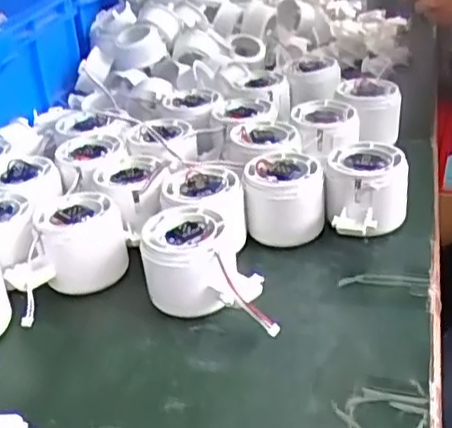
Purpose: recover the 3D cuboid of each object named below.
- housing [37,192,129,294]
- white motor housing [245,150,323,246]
[{"bbox_3d":[-0.098,0.018,0.470,0.054,0.046,0.053,-14,31,-14],"label":"housing"},{"bbox_3d":[0.041,-0.013,0.503,0.056,0.048,0.063,-4,30,3],"label":"white motor housing"}]

